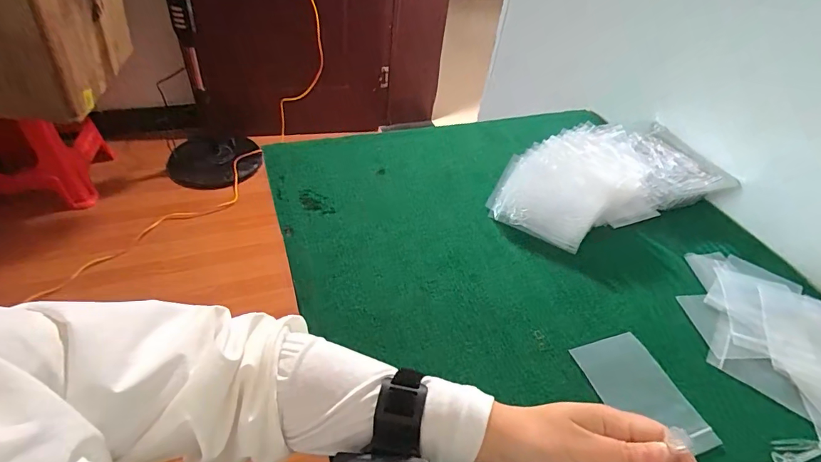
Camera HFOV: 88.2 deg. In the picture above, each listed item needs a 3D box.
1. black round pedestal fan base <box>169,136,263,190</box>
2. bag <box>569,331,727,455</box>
[{"bbox_3d":[-0.821,-0.298,1.786,0.355,0.068,0.333,-18,50,-23],"label":"black round pedestal fan base"},{"bbox_3d":[0.223,0.157,0.410,0.080,0.005,0.120,-12,45,-16],"label":"bag"}]

